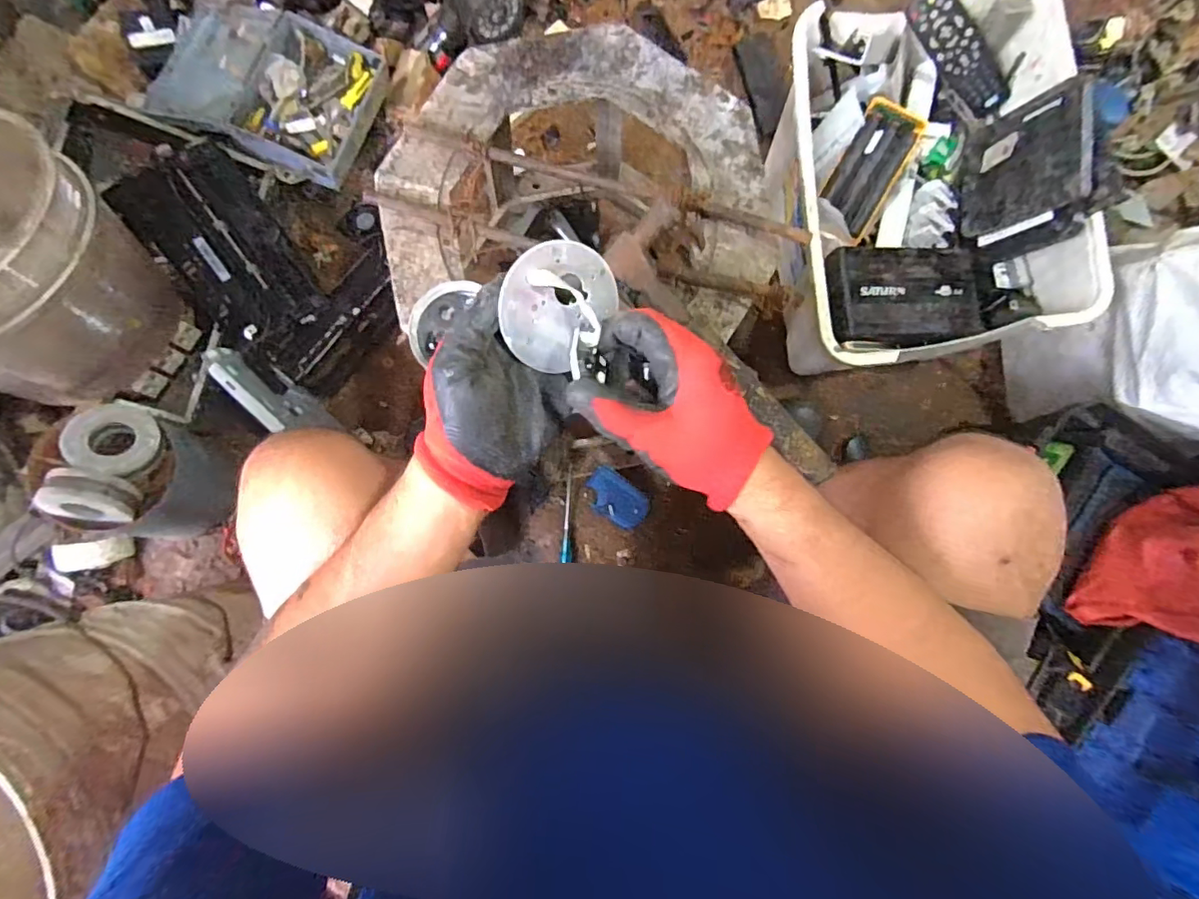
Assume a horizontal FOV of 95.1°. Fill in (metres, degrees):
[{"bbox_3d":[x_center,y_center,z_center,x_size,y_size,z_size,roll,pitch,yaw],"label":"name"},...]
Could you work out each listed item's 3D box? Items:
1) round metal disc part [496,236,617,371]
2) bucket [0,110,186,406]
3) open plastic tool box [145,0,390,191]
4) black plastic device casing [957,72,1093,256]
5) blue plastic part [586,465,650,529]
[{"bbox_3d":[-0.029,-0.098,0.365,0.072,0.005,0.081,36,92,-35],"label":"round metal disc part"},{"bbox_3d":[-0.760,-0.232,0.702,0.297,0.250,0.297,1,77,-3],"label":"bucket"},{"bbox_3d":[-0.510,-0.555,0.823,0.328,0.088,0.239,18,89,2],"label":"open plastic tool box"},{"bbox_3d":[0.499,-0.322,0.651,0.027,0.140,0.158,-7,96,-14],"label":"black plastic device casing"},{"bbox_3d":[0.027,0.081,0.882,0.106,0.026,0.063,38,89,2],"label":"blue plastic part"}]

